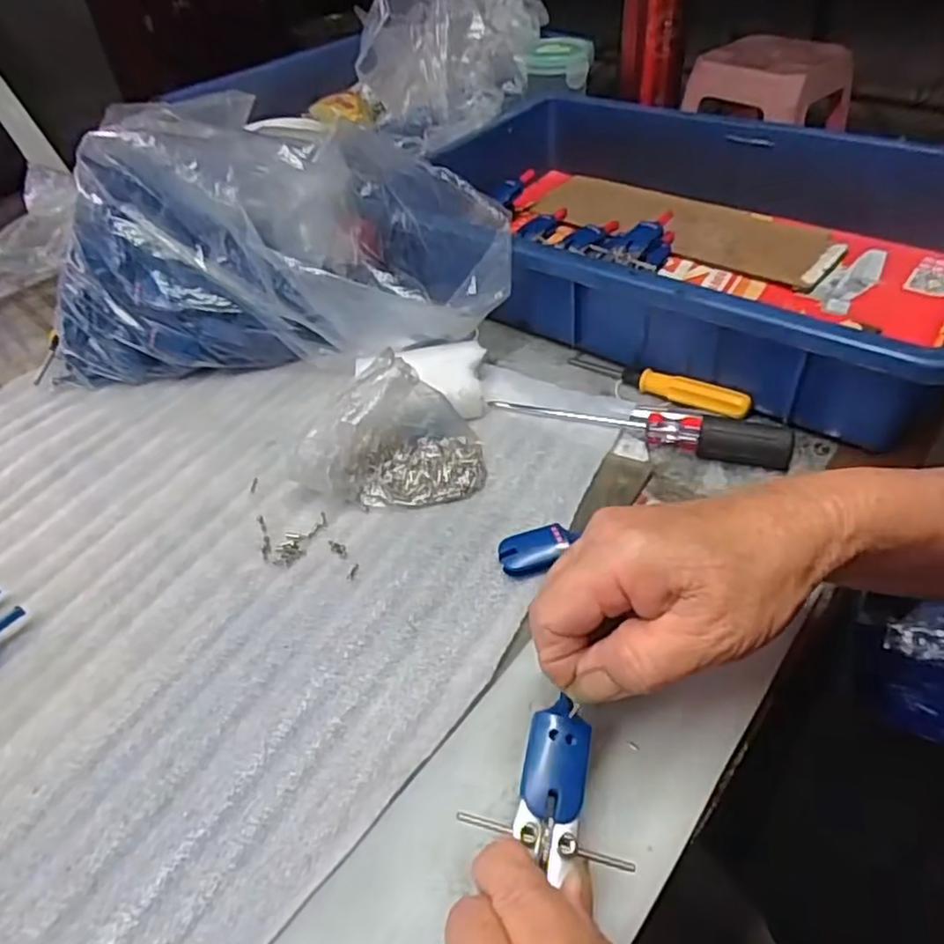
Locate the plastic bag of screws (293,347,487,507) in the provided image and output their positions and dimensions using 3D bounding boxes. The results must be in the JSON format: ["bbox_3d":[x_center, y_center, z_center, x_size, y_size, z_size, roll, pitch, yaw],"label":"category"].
[{"bbox_3d":[-0.046,-0.021,0.375,0.097,0.064,0.050,-3,44,4],"label":"plastic bag of screws"}]

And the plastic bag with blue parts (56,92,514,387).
[{"bbox_3d":[-0.134,-0.144,0.457,0.318,0.131,0.114,0,44,8],"label":"plastic bag with blue parts"}]

